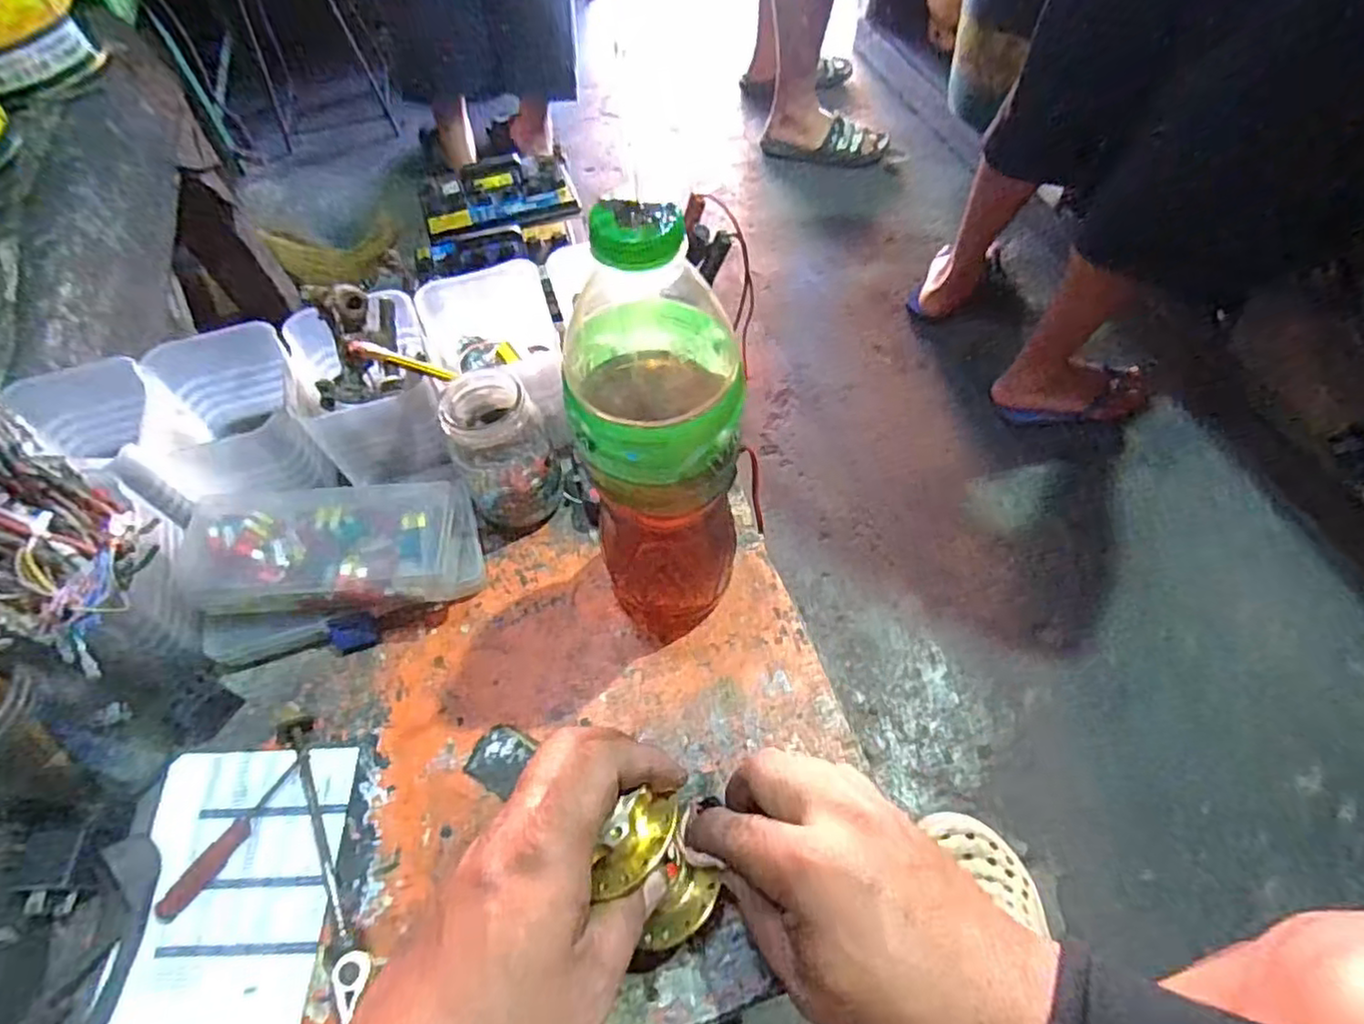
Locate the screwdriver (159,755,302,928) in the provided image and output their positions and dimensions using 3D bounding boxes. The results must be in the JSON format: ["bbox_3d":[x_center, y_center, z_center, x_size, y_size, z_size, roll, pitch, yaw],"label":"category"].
[{"bbox_3d":[-0.249,0.179,0.376,0.018,0.012,0.096,27,63,17],"label":"screwdriver"}]

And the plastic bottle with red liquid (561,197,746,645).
[{"bbox_3d":[-0.009,-0.025,0.334,0.075,0.269,0.074,-7,58,-2],"label":"plastic bottle with red liquid"}]

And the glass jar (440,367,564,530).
[{"bbox_3d":[-0.120,-0.039,0.448,0.060,0.100,0.069,-30,62,-16],"label":"glass jar"}]

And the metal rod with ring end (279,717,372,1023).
[{"bbox_3d":[-0.192,0.179,0.363,0.019,0.014,0.154,-25,60,-13],"label":"metal rod with ring end"}]

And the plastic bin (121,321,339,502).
[{"bbox_3d":[-0.305,-0.064,0.466,0.096,0.076,0.116,-20,60,-11],"label":"plastic bin"}]

